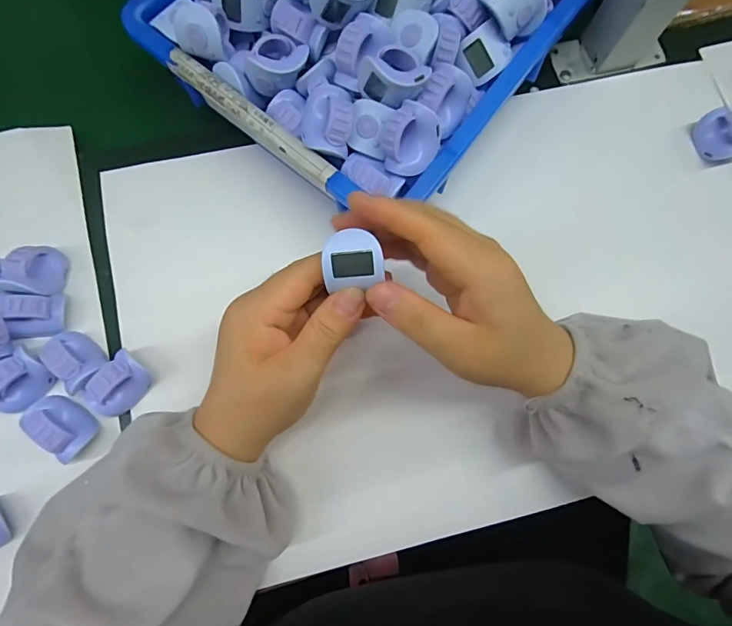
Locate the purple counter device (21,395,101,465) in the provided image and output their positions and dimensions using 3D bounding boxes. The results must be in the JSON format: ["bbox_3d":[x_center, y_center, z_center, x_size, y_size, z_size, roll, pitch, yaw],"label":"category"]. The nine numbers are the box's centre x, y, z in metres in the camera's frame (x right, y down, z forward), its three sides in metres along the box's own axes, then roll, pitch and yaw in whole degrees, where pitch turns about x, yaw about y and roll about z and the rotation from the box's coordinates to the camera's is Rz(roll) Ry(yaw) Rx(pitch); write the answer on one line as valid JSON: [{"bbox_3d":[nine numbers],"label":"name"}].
[{"bbox_3d":[-0.196,0.070,0.272,0.043,0.029,0.025,42,79,8],"label":"purple counter device"}]

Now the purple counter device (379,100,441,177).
[{"bbox_3d":[0.027,-0.106,0.264,0.038,0.024,0.038,1,113,3],"label":"purple counter device"}]

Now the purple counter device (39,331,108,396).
[{"bbox_3d":[-0.191,0.029,0.280,0.023,0.029,0.041,-35,80,-9],"label":"purple counter device"}]

